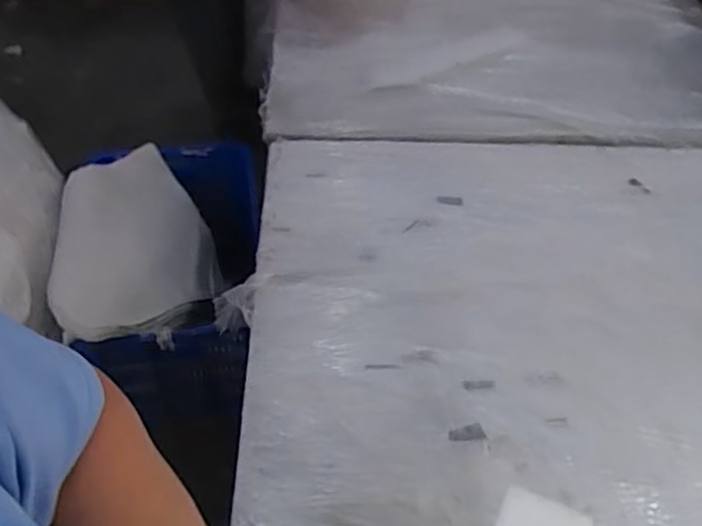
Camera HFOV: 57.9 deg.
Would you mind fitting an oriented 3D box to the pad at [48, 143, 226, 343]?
[{"bbox_3d":[-0.523,-0.046,1.500,0.356,0.137,0.502,-26,69,-14],"label":"pad"}]

